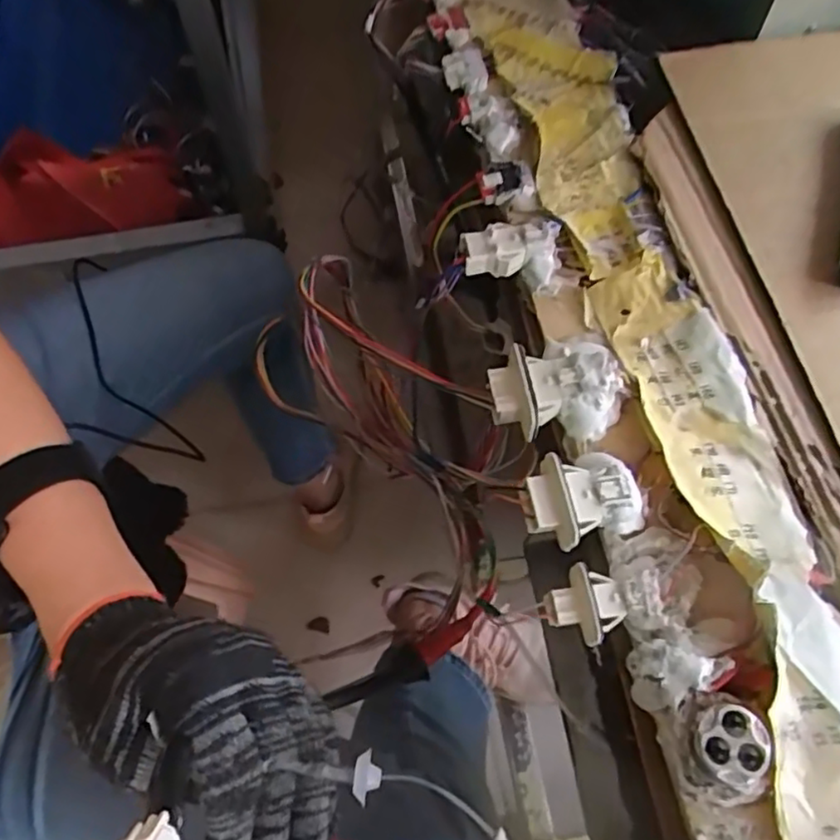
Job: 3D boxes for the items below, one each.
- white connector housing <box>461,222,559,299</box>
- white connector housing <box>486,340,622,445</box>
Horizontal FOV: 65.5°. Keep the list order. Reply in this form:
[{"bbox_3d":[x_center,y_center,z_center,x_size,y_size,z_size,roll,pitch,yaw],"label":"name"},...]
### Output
[{"bbox_3d":[0.048,-0.085,0.344,0.051,0.020,0.033,-1,65,-1],"label":"white connector housing"},{"bbox_3d":[0.063,-0.018,0.311,0.060,0.024,0.050,-1,65,-1],"label":"white connector housing"}]

